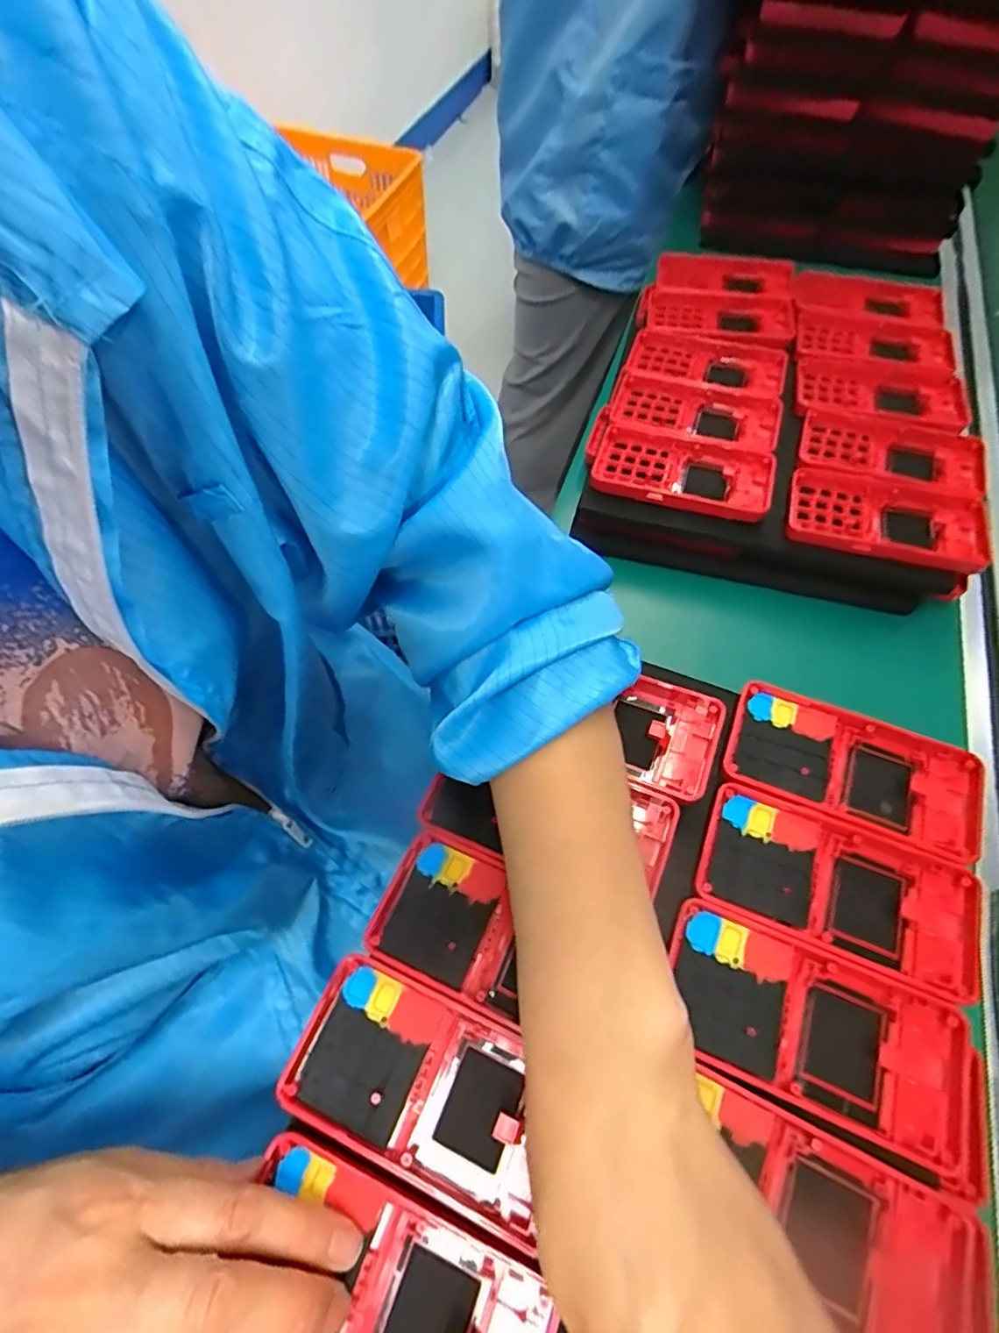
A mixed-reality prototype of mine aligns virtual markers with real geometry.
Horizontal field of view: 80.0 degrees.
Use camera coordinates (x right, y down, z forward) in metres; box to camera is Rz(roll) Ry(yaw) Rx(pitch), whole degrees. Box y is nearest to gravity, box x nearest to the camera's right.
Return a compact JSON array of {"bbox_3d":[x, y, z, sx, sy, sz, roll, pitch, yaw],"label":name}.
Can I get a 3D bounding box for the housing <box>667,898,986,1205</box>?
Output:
[{"bbox_3d":[0.141,0.157,0.252,0.140,0.007,0.063,22,62,13],"label":"housing"}]

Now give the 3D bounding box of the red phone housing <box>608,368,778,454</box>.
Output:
[{"bbox_3d":[0.148,-0.191,0.456,0.127,0.018,0.068,15,62,9],"label":"red phone housing"}]

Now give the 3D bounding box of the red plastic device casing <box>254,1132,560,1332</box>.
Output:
[{"bbox_3d":[-0.042,0.231,0.215,0.119,0.015,0.059,20,61,12],"label":"red plastic device casing"}]

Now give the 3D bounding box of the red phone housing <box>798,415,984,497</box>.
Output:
[{"bbox_3d":[0.284,-0.149,0.426,0.130,0.014,0.069,18,62,10],"label":"red phone housing"}]

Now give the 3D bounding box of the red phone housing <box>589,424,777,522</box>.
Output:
[{"bbox_3d":[0.131,-0.139,0.424,0.125,0.011,0.063,16,60,9],"label":"red phone housing"}]

